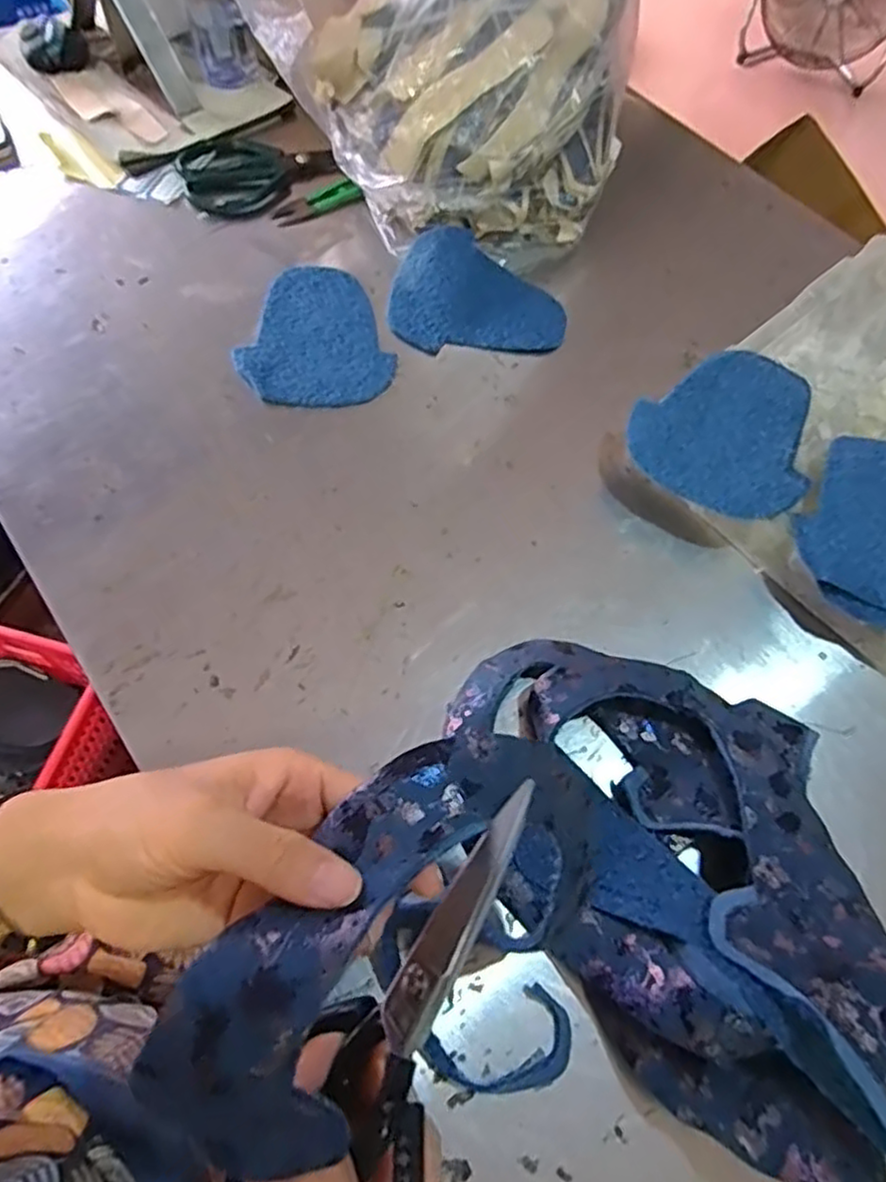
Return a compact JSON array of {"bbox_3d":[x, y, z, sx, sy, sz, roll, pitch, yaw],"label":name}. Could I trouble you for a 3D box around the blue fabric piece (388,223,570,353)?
[{"bbox_3d":[0.033,-0.260,0.591,0.148,0.023,0.119,9,63,2],"label":"blue fabric piece"}]

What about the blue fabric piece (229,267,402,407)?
[{"bbox_3d":[-0.114,-0.215,0.569,0.121,0.006,0.156,-19,65,-12],"label":"blue fabric piece"}]

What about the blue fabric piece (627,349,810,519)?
[{"bbox_3d":[0.222,-0.117,0.506,0.158,0.011,0.123,-33,70,-21],"label":"blue fabric piece"}]

